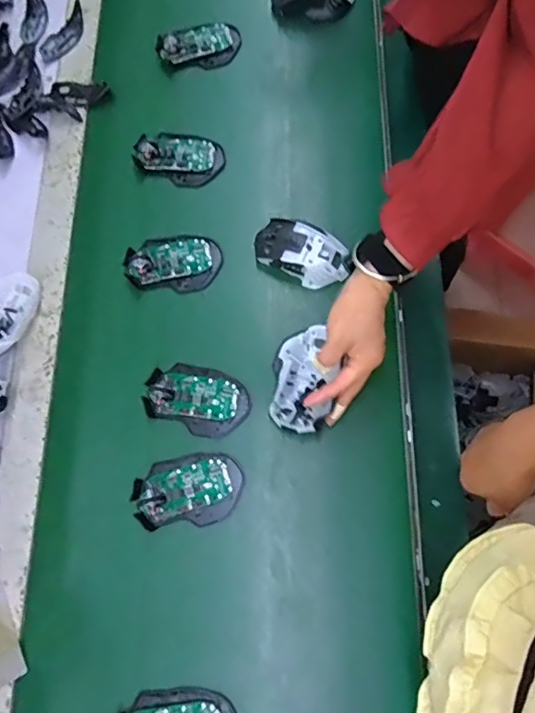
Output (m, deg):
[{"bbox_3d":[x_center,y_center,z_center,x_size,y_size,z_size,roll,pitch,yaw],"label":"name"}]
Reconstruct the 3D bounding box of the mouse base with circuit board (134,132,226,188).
[{"bbox_3d":[-0.114,-0.260,0.665,0.109,0.022,0.071,18,74,8],"label":"mouse base with circuit board"}]

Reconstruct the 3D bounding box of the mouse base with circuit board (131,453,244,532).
[{"bbox_3d":[-0.083,0.139,0.539,0.110,0.017,0.070,-7,72,0],"label":"mouse base with circuit board"}]

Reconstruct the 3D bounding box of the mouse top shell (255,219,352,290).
[{"bbox_3d":[0.040,-0.123,0.607,0.115,0.035,0.066,29,76,11],"label":"mouse top shell"}]

